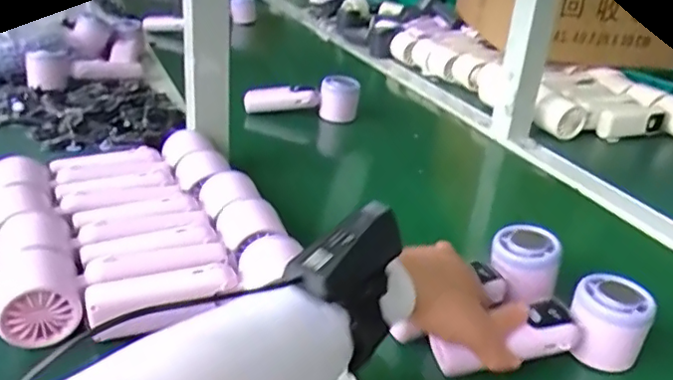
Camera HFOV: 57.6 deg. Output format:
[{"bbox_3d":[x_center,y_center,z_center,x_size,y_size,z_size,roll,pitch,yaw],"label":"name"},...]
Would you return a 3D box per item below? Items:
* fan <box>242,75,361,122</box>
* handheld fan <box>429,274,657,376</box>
[{"bbox_3d":[-0.048,-0.136,0.882,0.160,0.067,0.051,2,27,-5],"label":"fan"},{"bbox_3d":[0.158,0.113,0.464,0.166,0.050,0.050,-15,29,-6],"label":"handheld fan"}]

